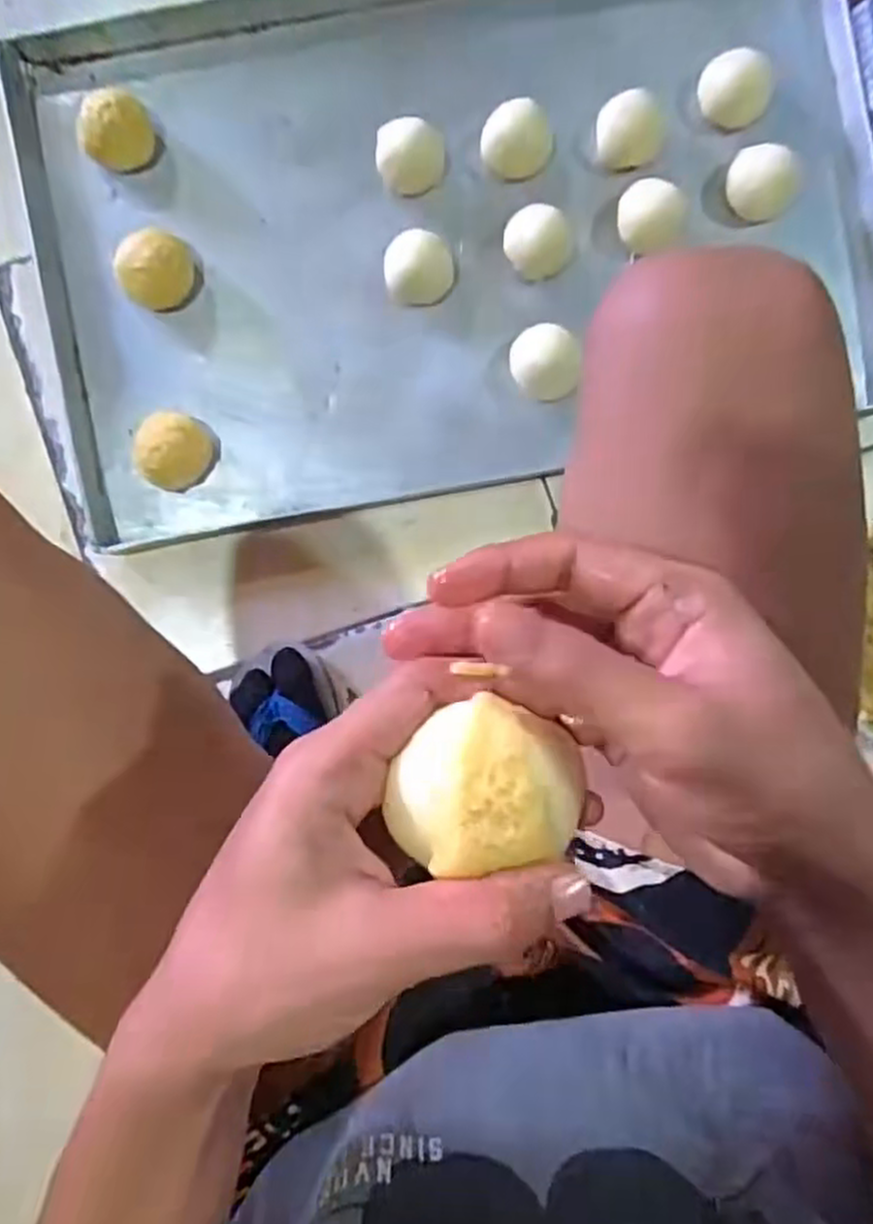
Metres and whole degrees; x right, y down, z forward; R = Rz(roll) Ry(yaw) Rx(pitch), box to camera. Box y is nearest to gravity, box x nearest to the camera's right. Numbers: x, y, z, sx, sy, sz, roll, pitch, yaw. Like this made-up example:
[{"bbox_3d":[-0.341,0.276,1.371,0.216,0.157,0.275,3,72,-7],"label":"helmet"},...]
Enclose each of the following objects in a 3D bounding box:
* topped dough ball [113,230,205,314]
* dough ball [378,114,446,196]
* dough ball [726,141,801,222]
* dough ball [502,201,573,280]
[{"bbox_3d":[-0.238,-0.293,0.658,0.066,0.034,0.057,-39,89,-4],"label":"topped dough ball"},{"bbox_3d":[-0.022,-0.396,0.661,0.058,0.033,0.054,0,87,-2],"label":"dough ball"},{"bbox_3d":[0.282,-0.373,0.664,0.059,0.034,0.051,36,86,0],"label":"dough ball"},{"bbox_3d":[0.088,-0.318,0.660,0.058,0.033,0.059,0,87,-2],"label":"dough ball"}]

